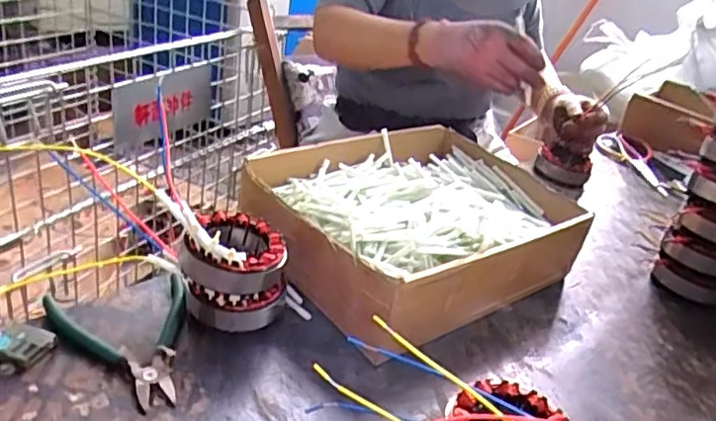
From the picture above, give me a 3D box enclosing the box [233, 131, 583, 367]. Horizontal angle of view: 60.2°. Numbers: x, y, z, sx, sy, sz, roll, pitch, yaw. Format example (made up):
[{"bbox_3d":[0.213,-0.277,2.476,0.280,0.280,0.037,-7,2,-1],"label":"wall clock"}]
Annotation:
[{"bbox_3d":[0.069,0.011,0.676,0.328,0.106,0.243,-15,37,-38],"label":"box"}]

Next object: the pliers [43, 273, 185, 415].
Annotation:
[{"bbox_3d":[-0.188,0.107,0.501,0.110,0.024,0.134,-6,32,-27],"label":"pliers"}]

